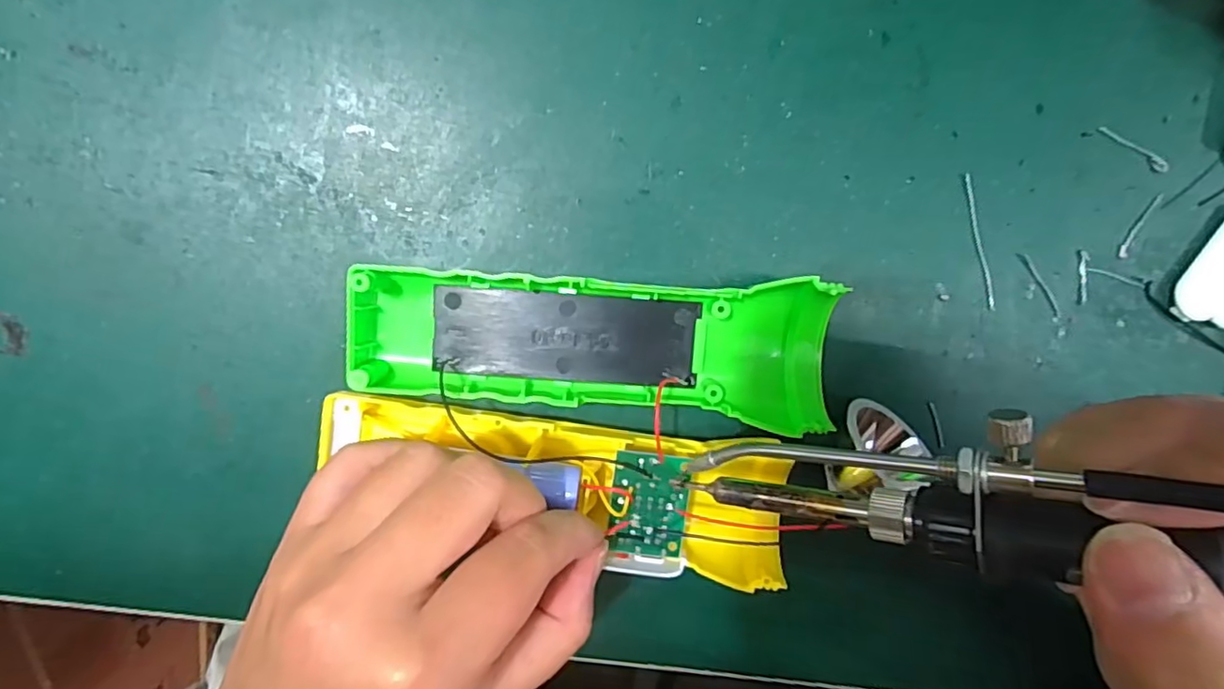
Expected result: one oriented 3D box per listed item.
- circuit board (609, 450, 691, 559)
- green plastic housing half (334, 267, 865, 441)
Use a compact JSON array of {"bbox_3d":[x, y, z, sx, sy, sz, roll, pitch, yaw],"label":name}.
[{"bbox_3d":[0.013,0.054,0.209,0.026,0.006,0.035,4,98,-4],"label":"circuit board"},{"bbox_3d":[-0.006,0.001,0.218,0.164,0.027,0.049,1,98,-4],"label":"green plastic housing half"}]

